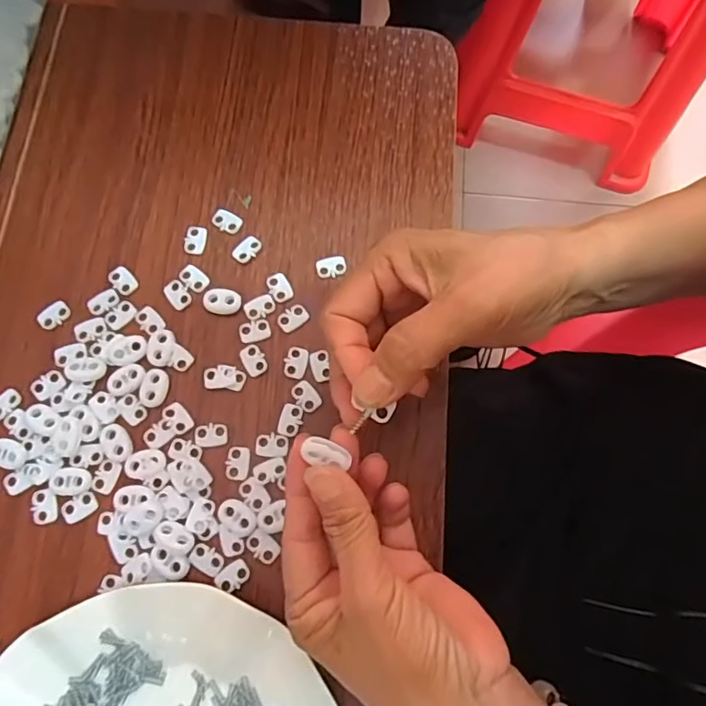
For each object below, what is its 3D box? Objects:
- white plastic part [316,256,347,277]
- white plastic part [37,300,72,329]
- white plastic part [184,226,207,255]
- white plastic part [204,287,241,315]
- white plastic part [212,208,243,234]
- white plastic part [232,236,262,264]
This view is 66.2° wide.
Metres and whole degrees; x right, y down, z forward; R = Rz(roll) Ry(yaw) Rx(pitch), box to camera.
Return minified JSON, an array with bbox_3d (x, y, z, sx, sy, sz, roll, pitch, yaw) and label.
[{"bbox_3d":[-0.014,-0.055,0.346,0.019,0.004,0.013,-11,73,-4],"label":"white plastic part"},{"bbox_3d":[-0.184,-0.024,0.332,0.019,0.004,0.013,-41,77,-12],"label":"white plastic part"},{"bbox_3d":[-0.101,-0.073,0.347,0.013,0.004,0.019,9,73,2],"label":"white plastic part"},{"bbox_3d":[-0.081,-0.032,0.335,0.023,0.005,0.016,9,73,2],"label":"white plastic part"},{"bbox_3d":[-0.082,-0.086,0.351,0.019,0.004,0.013,23,74,6],"label":"white plastic part"},{"bbox_3d":[-0.068,-0.066,0.346,0.013,0.004,0.019,34,75,9],"label":"white plastic part"}]

